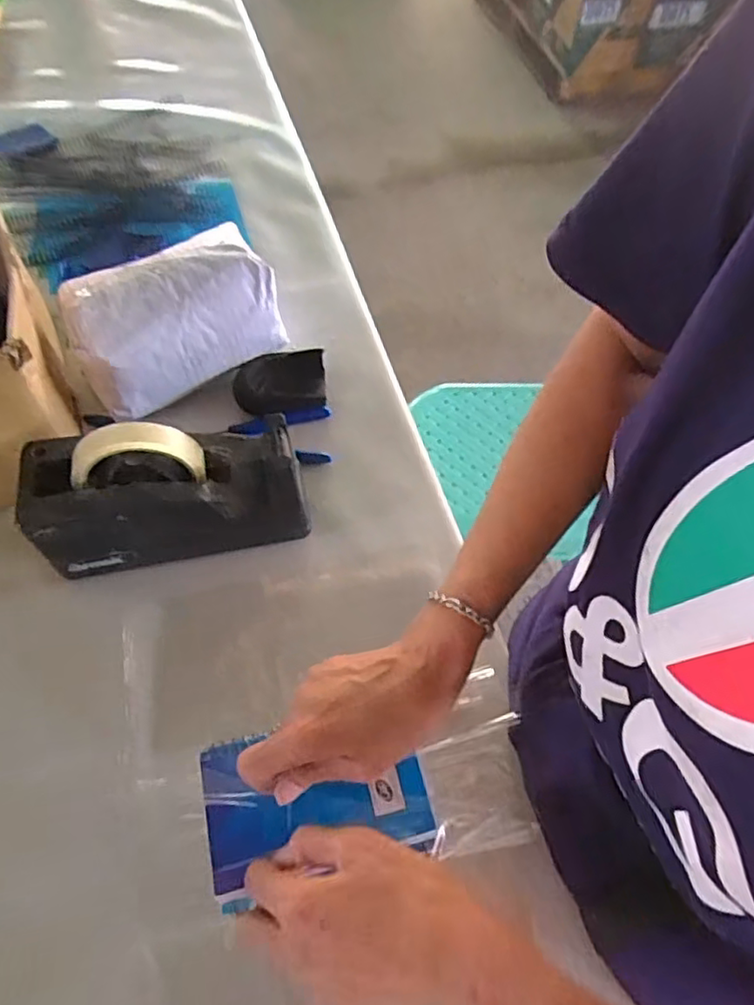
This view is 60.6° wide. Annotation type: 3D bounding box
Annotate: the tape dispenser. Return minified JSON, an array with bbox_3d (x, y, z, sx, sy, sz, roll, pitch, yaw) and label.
[{"bbox_3d":[-0.162,-0.018,0.503,0.200,0.117,0.081,-11,59,-8],"label":"tape dispenser"}]

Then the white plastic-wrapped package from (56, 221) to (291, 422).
[{"bbox_3d":[-0.184,-0.169,0.590,0.181,0.091,0.101,-26,63,-16],"label":"white plastic-wrapped package"}]

